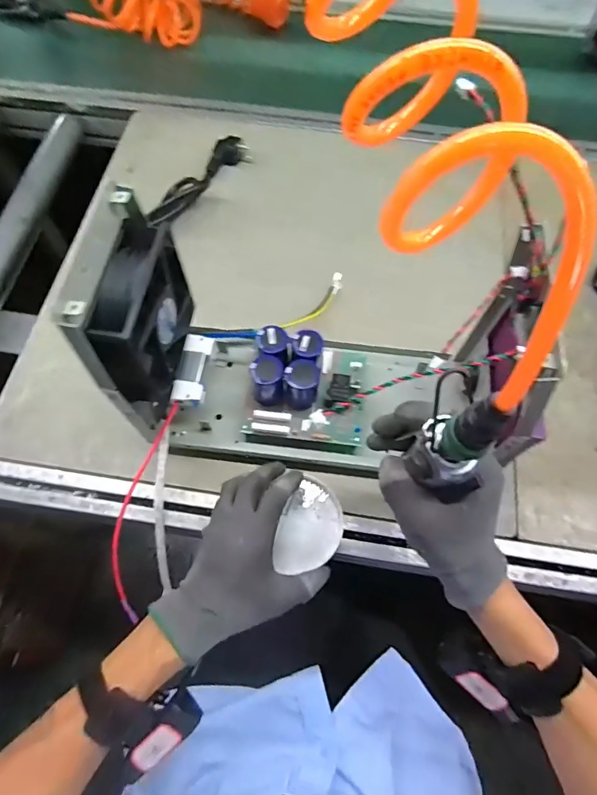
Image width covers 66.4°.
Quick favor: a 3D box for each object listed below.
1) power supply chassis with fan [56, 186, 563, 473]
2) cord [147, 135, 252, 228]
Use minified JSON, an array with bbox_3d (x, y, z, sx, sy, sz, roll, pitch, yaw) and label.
[{"bbox_3d":[0.000,-0.027,0.435,0.332,0.222,0.151,10,66,5],"label":"power supply chassis with fan"},{"bbox_3d":[-0.143,-0.319,0.661,0.055,0.041,0.212,27,69,12],"label":"cord"}]

